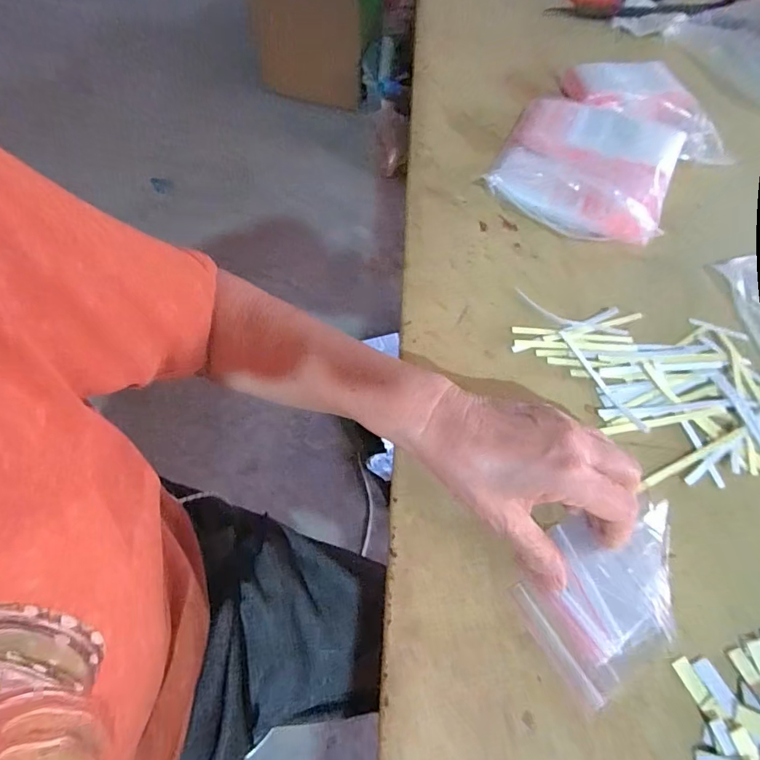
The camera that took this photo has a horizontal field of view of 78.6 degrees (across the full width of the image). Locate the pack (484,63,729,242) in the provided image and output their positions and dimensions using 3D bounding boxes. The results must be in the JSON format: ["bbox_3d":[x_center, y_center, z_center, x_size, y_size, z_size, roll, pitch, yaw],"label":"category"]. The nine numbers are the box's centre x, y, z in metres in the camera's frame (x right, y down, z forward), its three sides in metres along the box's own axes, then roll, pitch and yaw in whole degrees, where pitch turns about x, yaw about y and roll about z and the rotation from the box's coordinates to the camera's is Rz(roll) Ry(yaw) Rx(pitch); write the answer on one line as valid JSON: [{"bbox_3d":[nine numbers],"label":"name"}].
[{"bbox_3d":[0.241,-0.243,0.482,0.189,0.034,0.257,28,63,13],"label":"pack"}]

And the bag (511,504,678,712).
[{"bbox_3d":[0.144,0.124,0.286,0.118,0.007,0.082,-29,66,-17],"label":"bag"}]

